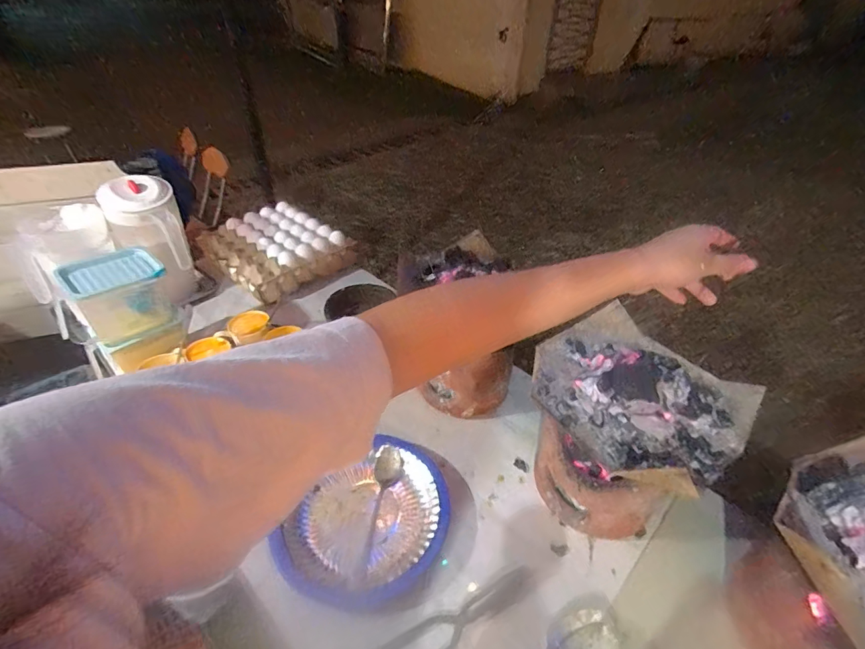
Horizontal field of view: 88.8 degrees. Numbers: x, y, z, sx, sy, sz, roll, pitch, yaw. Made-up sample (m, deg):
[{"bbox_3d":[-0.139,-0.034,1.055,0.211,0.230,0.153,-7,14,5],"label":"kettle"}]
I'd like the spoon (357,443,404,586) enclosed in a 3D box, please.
[{"bbox_3d":[-0.075,0.278,0.670,0.044,0.019,0.206,3,40,2],"label":"spoon"}]

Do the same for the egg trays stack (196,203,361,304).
[{"bbox_3d":[-0.410,-0.201,1.169,0.306,0.098,0.281,29,47,29],"label":"egg trays stack"}]

